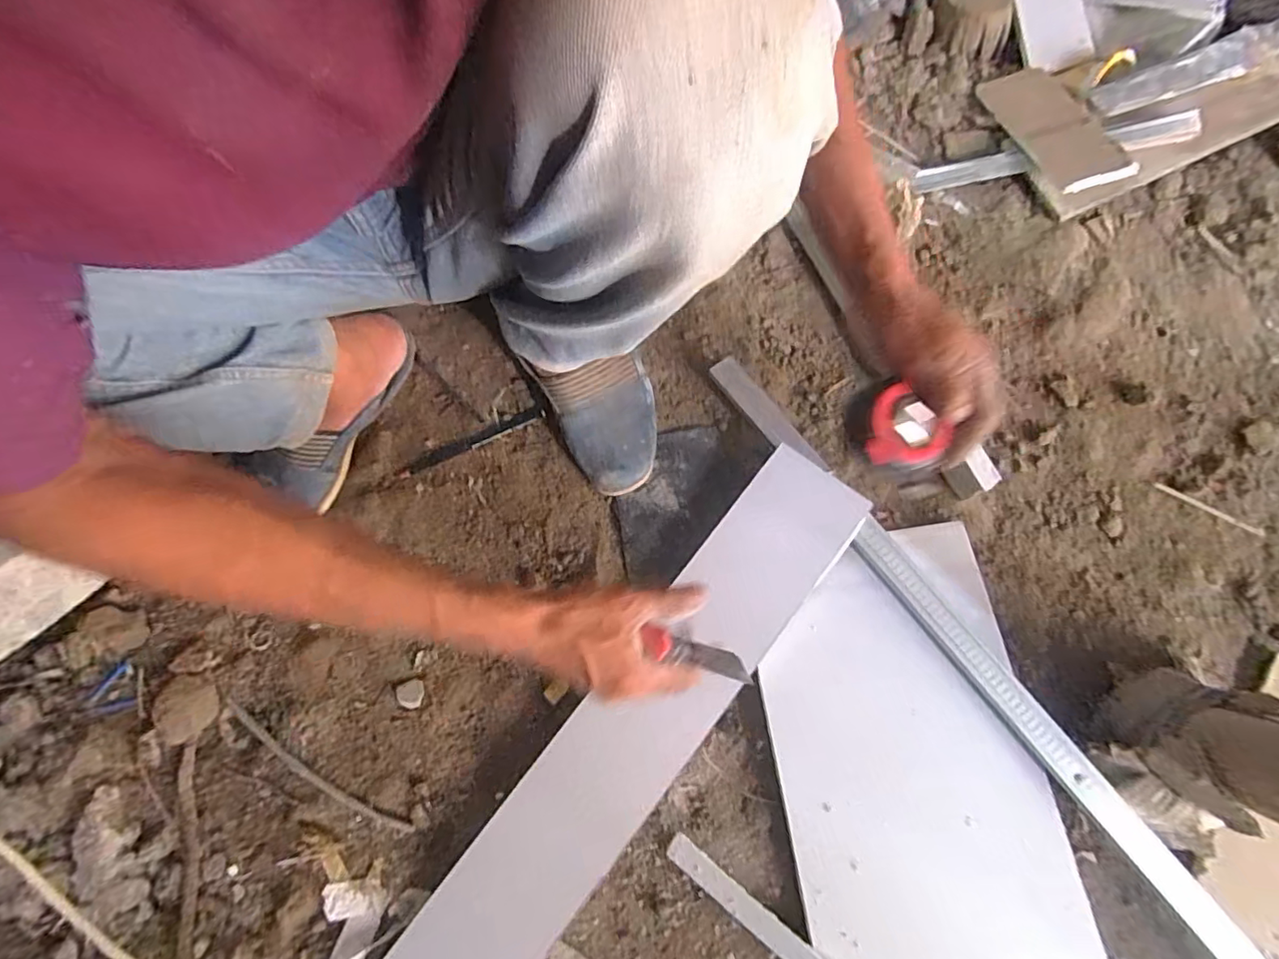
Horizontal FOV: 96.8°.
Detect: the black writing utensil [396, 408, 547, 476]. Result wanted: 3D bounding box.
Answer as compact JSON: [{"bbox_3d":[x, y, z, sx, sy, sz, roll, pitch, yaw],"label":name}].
[{"bbox_3d":[-0.171,-0.039,0.581,0.155,0.005,0.013,-27,74,-5],"label":"black writing utensil"}]

